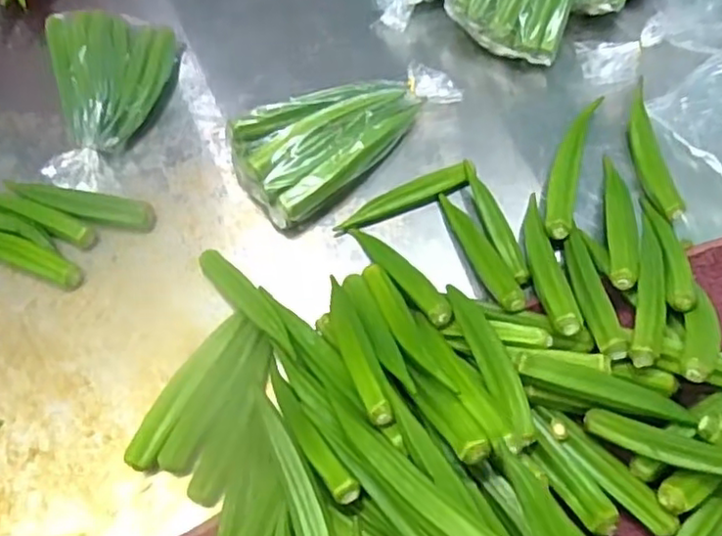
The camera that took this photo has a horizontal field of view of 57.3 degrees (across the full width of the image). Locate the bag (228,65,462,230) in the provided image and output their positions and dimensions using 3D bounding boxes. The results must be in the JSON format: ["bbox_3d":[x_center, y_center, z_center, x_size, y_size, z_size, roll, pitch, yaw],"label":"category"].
[{"bbox_3d":[-0.010,-0.125,0.603,0.213,0.046,0.105,-32,64,-14],"label":"bag"}]

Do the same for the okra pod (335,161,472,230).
[{"bbox_3d":[0.035,-0.062,0.576,0.120,0.017,0.019,-19,61,-8],"label":"okra pod"}]

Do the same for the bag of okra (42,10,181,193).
[{"bbox_3d":[-0.243,-0.171,0.645,0.127,0.047,0.195,-9,60,-2],"label":"bag of okra"}]

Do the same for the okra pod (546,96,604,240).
[{"bbox_3d":[0.183,-0.090,0.582,0.026,0.026,0.157,15,62,11],"label":"okra pod"}]

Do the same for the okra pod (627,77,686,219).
[{"bbox_3d":[0.253,-0.102,0.584,0.024,0.025,0.143,-6,60,0],"label":"okra pod"}]

